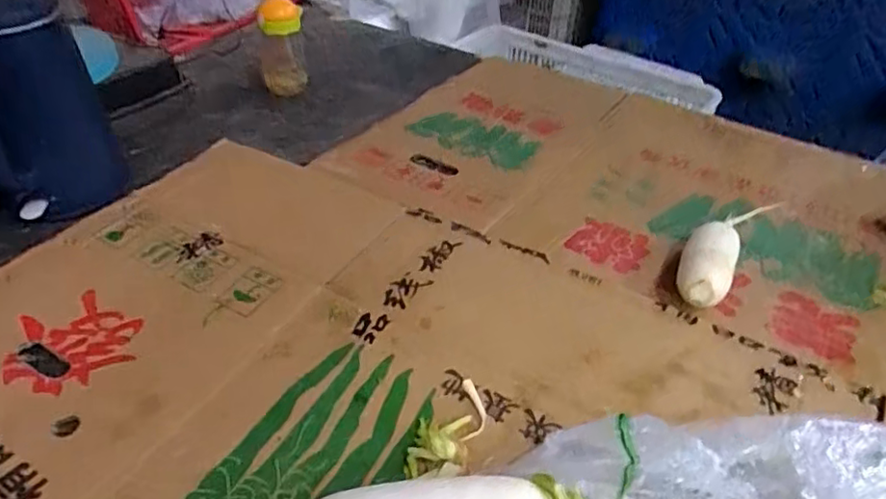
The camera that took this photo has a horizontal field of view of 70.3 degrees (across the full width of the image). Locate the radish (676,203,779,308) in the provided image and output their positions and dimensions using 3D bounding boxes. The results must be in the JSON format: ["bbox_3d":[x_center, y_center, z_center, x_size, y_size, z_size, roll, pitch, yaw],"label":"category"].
[{"bbox_3d":[0.327,0.000,0.737,0.066,0.049,0.198,27,48,27],"label":"radish"}]

